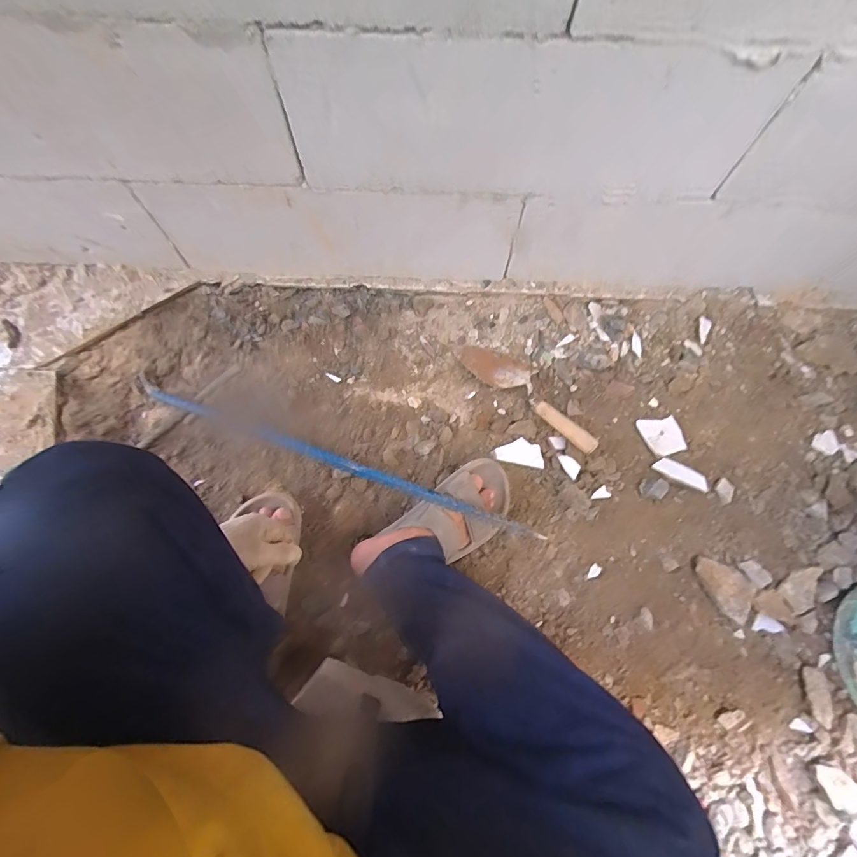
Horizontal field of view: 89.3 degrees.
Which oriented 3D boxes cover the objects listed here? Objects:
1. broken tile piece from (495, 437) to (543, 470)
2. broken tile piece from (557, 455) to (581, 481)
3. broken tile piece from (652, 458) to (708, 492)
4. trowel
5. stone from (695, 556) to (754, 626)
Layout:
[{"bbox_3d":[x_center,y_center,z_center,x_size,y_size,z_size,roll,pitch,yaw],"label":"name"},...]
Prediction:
[{"bbox_3d":[0.160,0.040,0.755,0.082,0.006,0.046,10,74,3],"label":"broken tile piece"},{"bbox_3d":[0.243,0.064,0.747,0.027,0.013,0.044,-29,76,-9],"label":"broken tile piece"},{"bbox_3d":[0.434,0.077,0.745,0.086,0.006,0.037,32,66,24],"label":"broken tile piece"},{"bbox_3d":[0.176,-0.069,0.776,0.303,0.042,0.077,38,77,10],"label":"trowel"},{"bbox_3d":[0.476,0.251,0.691,0.064,0.017,0.104,-28,76,-8],"label":"stone"}]

